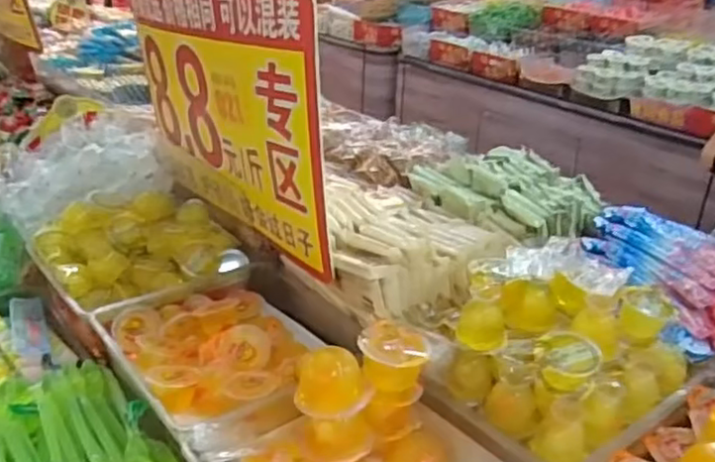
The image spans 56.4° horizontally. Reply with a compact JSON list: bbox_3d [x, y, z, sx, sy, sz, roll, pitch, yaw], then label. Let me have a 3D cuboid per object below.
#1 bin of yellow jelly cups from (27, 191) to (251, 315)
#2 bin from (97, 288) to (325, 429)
[{"bbox_3d":[-0.365,0.025,1.132,0.286,0.100,0.256,-17,32,-35],"label":"bin of yellow jelly cups"},{"bbox_3d":[-0.189,0.154,0.953,0.272,0.075,0.308,-17,32,-35],"label":"bin"}]

